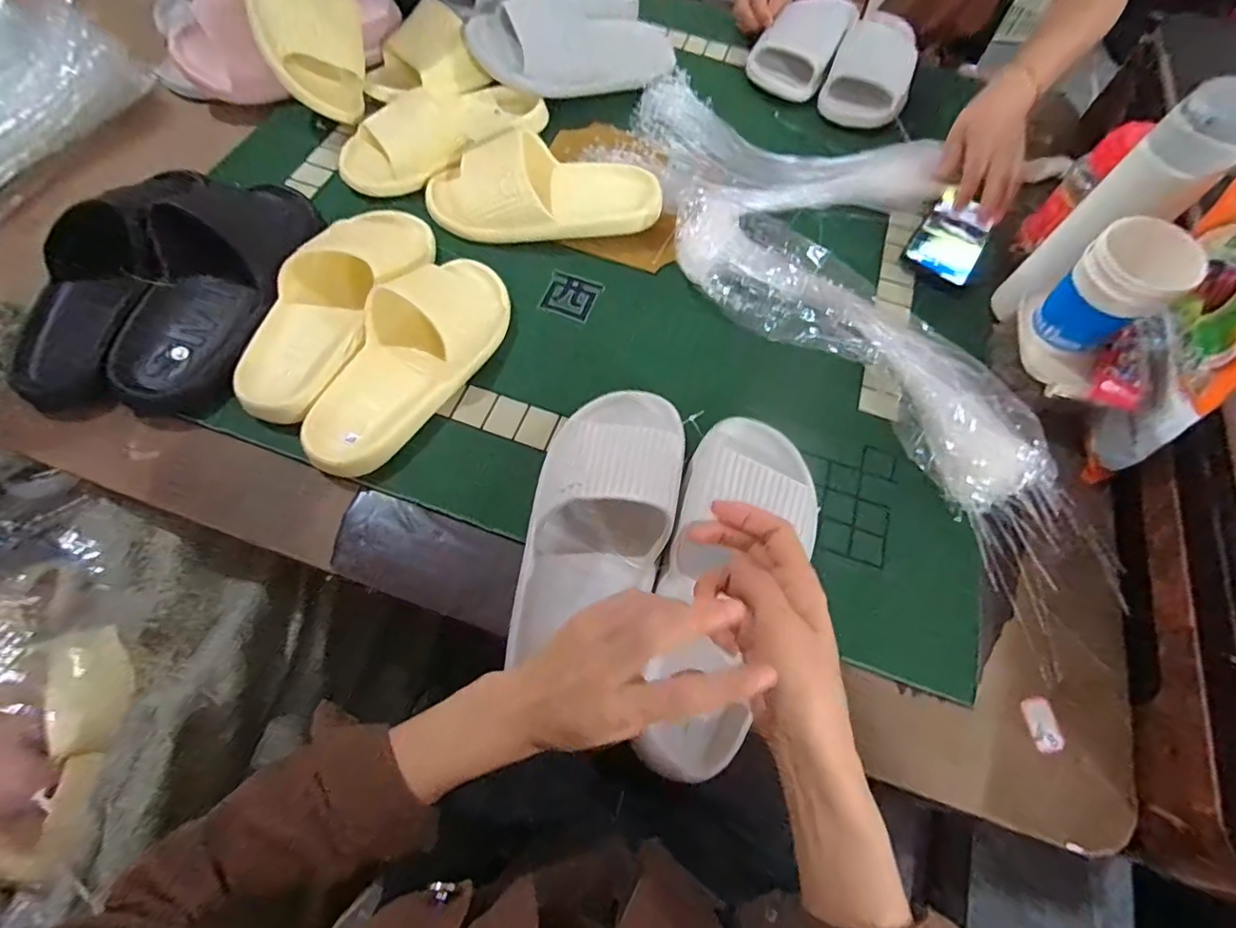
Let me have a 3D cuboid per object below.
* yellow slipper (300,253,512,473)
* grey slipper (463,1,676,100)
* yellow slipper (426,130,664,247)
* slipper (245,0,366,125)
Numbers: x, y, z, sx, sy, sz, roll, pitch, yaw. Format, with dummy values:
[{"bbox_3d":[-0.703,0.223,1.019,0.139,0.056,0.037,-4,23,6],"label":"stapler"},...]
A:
[{"bbox_3d":[-0.183,-0.101,0.473,0.099,0.059,0.242,26,66,9],"label":"yellow slipper"},{"bbox_3d":[-0.044,-0.516,0.656,0.257,0.067,0.090,-19,67,-11],"label":"grey slipper"},{"bbox_3d":[-0.080,-0.292,0.567,0.250,0.066,0.097,-3,65,-4],"label":"yellow slipper"},{"bbox_3d":[-0.361,-0.527,0.596,0.112,0.087,0.245,-22,87,-12],"label":"slipper"}]

